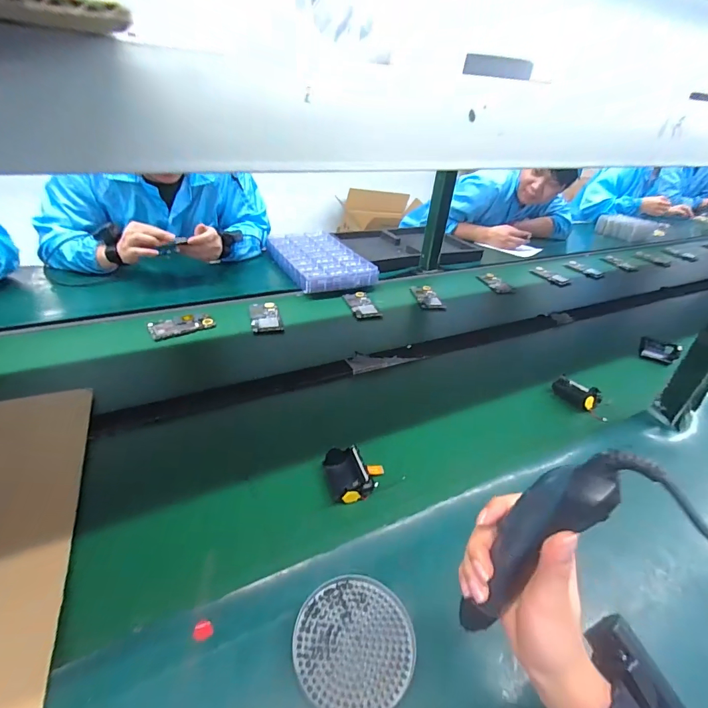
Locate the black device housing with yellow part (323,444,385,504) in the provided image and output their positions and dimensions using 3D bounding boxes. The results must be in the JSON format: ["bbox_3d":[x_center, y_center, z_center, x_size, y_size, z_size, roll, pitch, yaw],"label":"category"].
[{"bbox_3d":[0.003,0.160,0.542,0.078,0.036,0.073,-4,37,-12],"label":"black device housing with yellow part"}]

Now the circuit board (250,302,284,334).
[{"bbox_3d":[-0.199,-0.087,0.886,0.064,0.012,0.105,-7,37,-18],"label":"circuit board"}]

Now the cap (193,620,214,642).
[{"bbox_3d":[-0.146,0.270,0.386,0.017,0.011,0.018,4,36,-3],"label":"cap"}]

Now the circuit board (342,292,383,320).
[{"bbox_3d":[0.016,-0.125,0.971,0.068,0.006,0.117,-10,38,-20],"label":"circuit board"}]

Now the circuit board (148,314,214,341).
[{"bbox_3d":[-0.360,-0.059,0.830,0.121,0.014,0.058,-17,41,-30],"label":"circuit board"}]

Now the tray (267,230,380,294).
[{"bbox_3d":[-0.113,-0.281,1.152,0.225,0.046,0.365,-13,39,-25],"label":"tray"}]

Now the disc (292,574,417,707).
[{"bbox_3d":[0.001,0.280,0.386,0.112,0.011,0.115,4,36,-3],"label":"disc"}]

